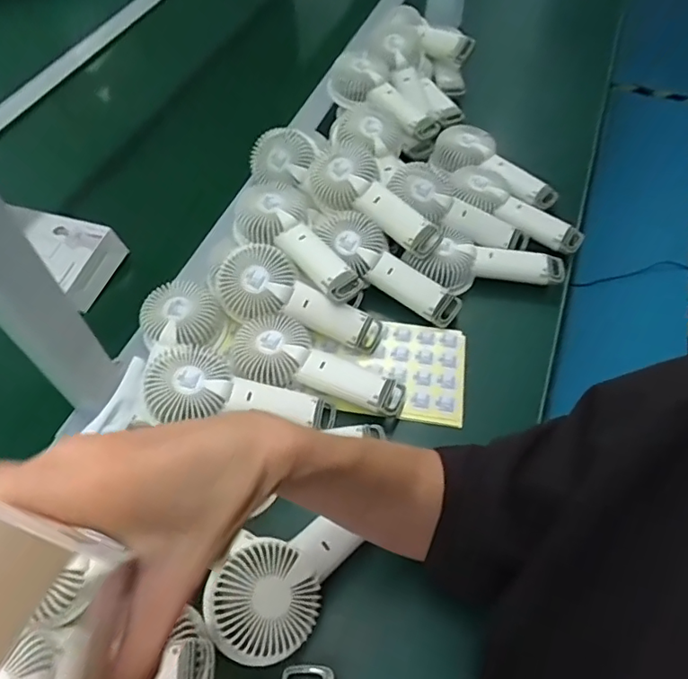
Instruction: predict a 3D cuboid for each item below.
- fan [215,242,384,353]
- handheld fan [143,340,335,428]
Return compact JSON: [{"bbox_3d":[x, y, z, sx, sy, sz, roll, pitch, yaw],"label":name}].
[{"bbox_3d":[-0.048,-0.042,0.586,0.188,0.057,0.079,25,58,-1],"label":"fan"},{"bbox_3d":[-0.100,0.053,0.528,0.181,0.038,0.088,15,56,-10],"label":"handheld fan"}]

